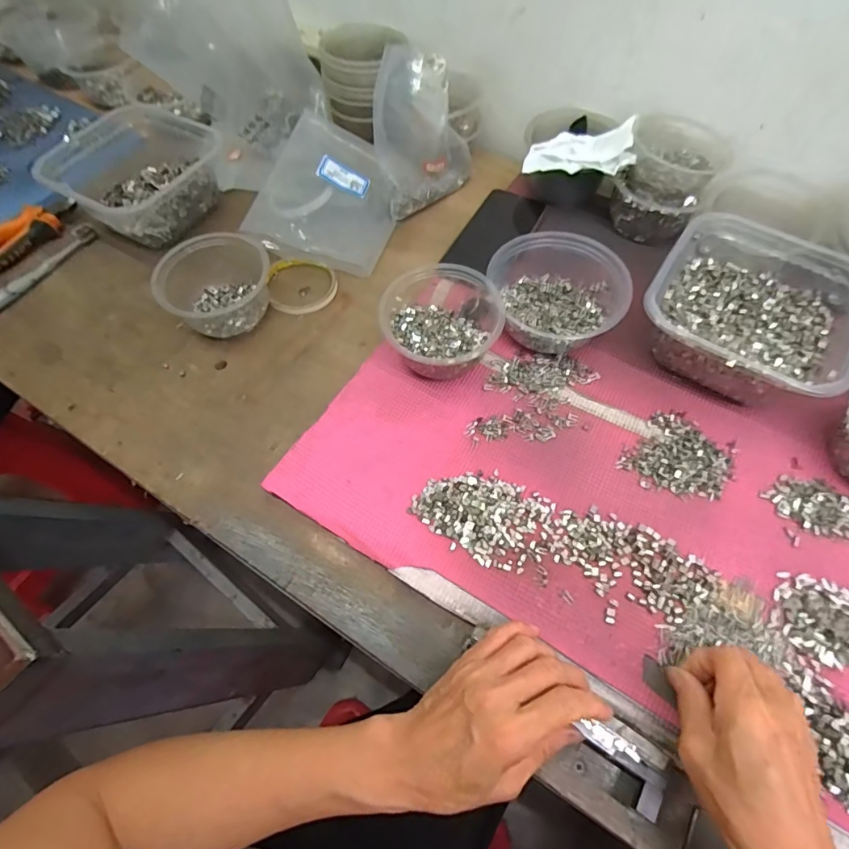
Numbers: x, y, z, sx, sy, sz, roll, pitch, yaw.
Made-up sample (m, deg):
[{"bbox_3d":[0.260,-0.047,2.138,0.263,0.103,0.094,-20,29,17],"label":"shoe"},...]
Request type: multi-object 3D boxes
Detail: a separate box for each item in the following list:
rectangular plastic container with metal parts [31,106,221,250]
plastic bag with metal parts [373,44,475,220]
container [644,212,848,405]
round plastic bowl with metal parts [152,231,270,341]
[{"bbox_3d":[-0.349,-0.314,0.594,0.173,0.060,0.175,29,69,16],"label":"rectangular plastic container with metal parts"},{"bbox_3d":[-0.004,-0.354,0.572,0.129,0.166,0.044,-32,52,-14],"label":"plastic bag with metal parts"},{"bbox_3d":[0.310,-0.109,0.465,0.172,0.075,0.182,29,66,16],"label":"container"},{"bbox_3d":[-0.220,-0.148,0.516,0.117,0.064,0.096,-33,65,-15],"label":"round plastic bowl with metal parts"}]

